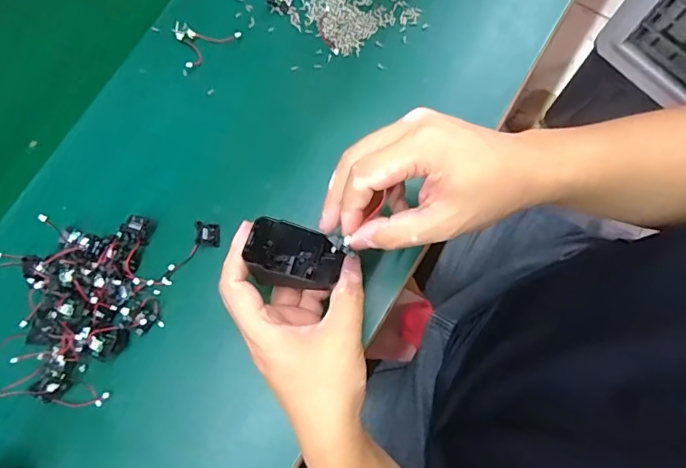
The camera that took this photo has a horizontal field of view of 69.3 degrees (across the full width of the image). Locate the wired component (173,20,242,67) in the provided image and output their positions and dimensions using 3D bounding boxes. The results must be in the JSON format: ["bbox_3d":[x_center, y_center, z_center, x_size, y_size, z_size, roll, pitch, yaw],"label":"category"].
[{"bbox_3d":[-0.137,-0.196,0.490,0.059,0.009,0.046,-32,80,-5],"label":"wired component"}]

